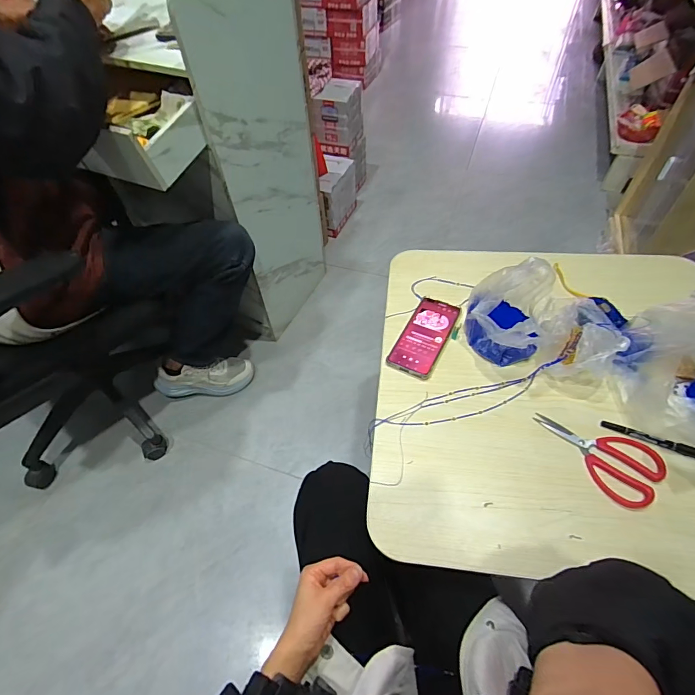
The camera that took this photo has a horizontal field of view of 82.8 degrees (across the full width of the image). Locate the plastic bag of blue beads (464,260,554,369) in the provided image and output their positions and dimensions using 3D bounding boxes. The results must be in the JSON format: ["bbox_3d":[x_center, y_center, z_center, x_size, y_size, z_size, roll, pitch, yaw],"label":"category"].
[{"bbox_3d":[0.257,-0.062,0.622,0.120,0.139,0.158,17,57,14],"label":"plastic bag of blue beads"}]

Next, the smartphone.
[{"bbox_3d":[0.136,-0.022,0.685,0.078,0.009,0.174,24,59,18],"label":"smartphone"}]

